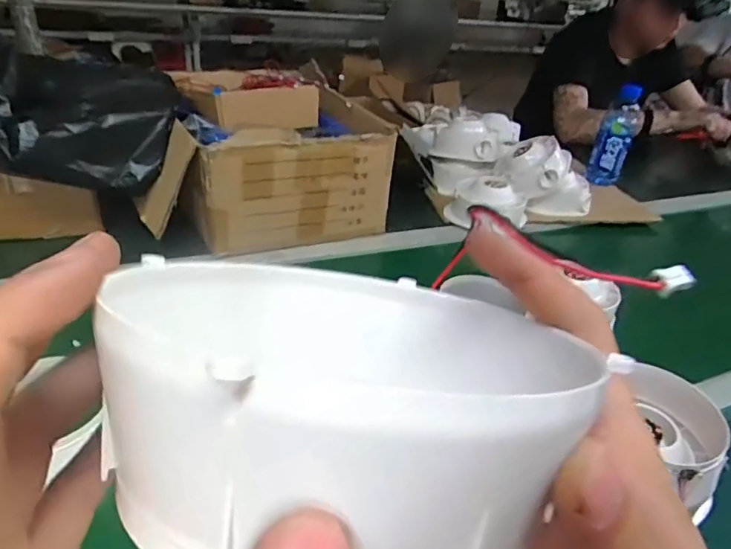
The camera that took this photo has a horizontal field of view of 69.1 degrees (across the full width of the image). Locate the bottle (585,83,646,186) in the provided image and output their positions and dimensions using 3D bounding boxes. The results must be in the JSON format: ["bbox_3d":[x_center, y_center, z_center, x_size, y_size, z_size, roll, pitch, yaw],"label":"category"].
[{"bbox_3d":[0.553,-0.299,1.173,0.077,0.210,0.058,17,33,17],"label":"bottle"}]

